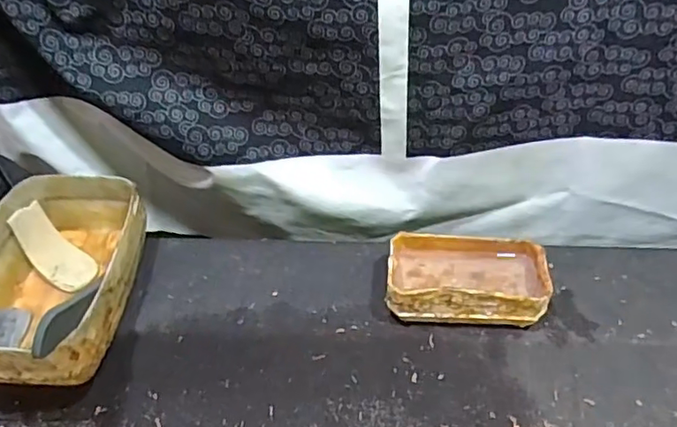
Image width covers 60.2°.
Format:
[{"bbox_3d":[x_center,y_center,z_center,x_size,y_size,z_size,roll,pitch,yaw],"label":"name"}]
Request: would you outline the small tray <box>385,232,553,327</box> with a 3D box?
[{"bbox_3d":[0.103,0.055,0.480,0.123,0.045,0.071,0,46,5],"label":"small tray"}]

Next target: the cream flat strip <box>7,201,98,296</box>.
[{"bbox_3d":[-0.255,0.032,0.522,0.089,0.019,0.037,47,60,4],"label":"cream flat strip"}]

